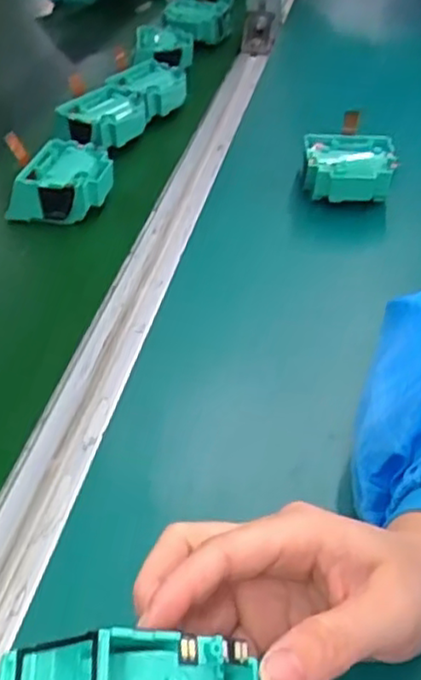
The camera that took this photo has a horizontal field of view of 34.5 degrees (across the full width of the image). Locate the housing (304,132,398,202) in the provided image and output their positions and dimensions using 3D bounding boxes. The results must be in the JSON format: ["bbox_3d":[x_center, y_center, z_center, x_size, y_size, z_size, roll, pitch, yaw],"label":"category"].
[{"bbox_3d":[0.115,-0.144,0.567,0.072,0.035,0.059,3,43,-1],"label":"housing"}]

